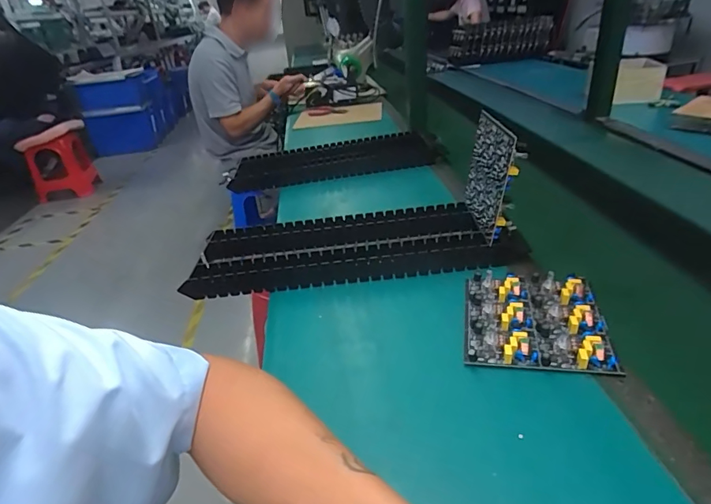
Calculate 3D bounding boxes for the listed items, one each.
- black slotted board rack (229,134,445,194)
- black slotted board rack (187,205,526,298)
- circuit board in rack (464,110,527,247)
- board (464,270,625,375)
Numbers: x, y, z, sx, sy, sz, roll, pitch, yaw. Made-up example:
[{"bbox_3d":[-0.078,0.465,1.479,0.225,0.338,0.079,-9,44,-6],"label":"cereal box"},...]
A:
[{"bbox_3d":[-0.041,-0.192,0.967,0.436,0.045,0.160,-5,29,3],"label":"black slotted board rack"},{"bbox_3d":[-0.005,-0.008,0.627,0.427,0.031,0.140,-6,30,3],"label":"black slotted board rack"},{"bbox_3d":[0.178,-0.099,0.581,0.025,0.141,0.143,1,39,-4],"label":"circuit board in rack"},{"bbox_3d":[0.181,0.066,0.463,0.132,0.023,0.132,1,31,14],"label":"board"}]

